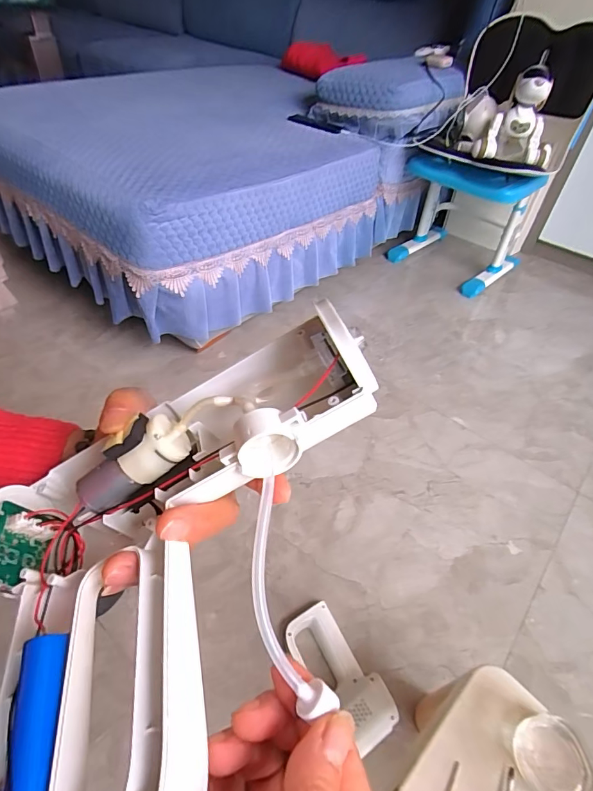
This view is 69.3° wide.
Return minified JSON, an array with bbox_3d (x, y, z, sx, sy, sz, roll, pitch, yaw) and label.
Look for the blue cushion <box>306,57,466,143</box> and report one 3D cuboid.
[{"bbox_3d":[0.306,-0.931,1.338,0.414,0.139,0.341,-26,53,-28],"label":"blue cushion"}]

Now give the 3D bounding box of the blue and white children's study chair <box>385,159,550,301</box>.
[{"bbox_3d":[0.579,-0.612,1.470,0.393,0.377,0.331,30,49,23],"label":"blue and white children's study chair"}]

